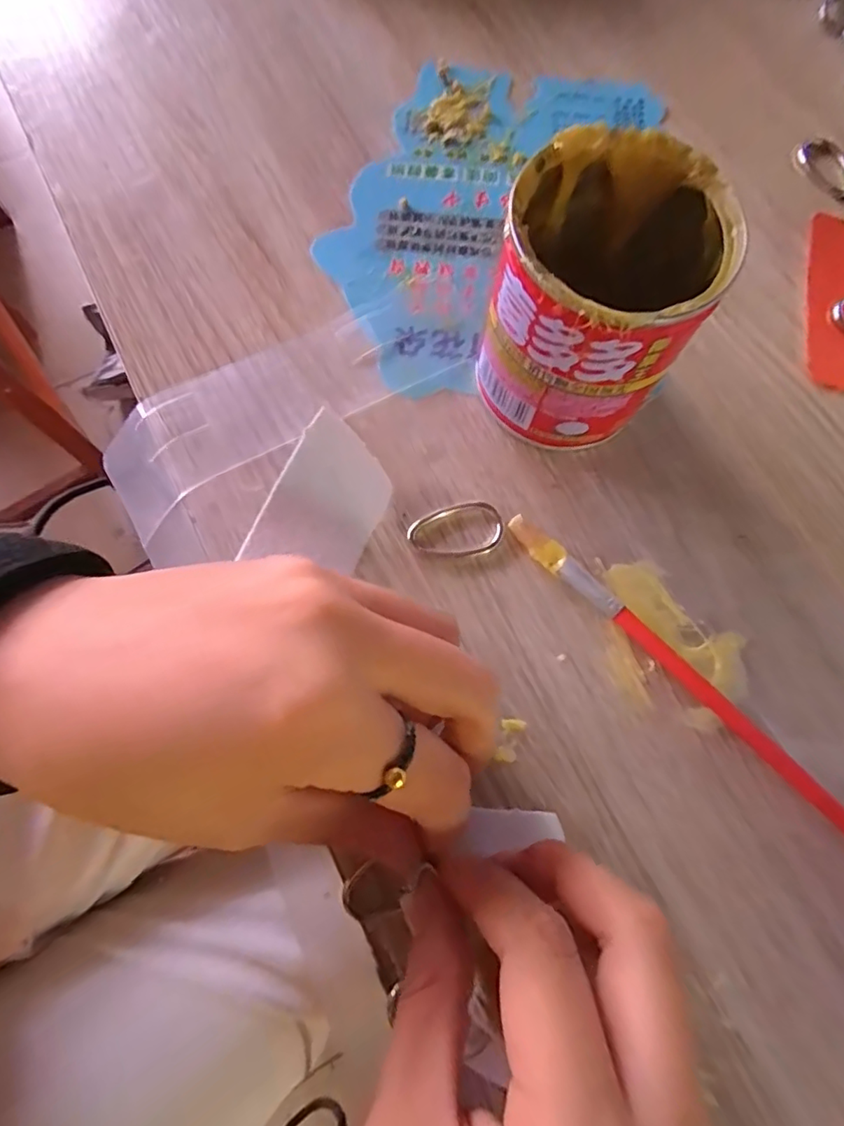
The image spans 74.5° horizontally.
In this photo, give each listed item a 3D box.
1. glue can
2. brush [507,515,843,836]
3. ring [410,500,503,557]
[{"bbox_3d":[0.051,-0.080,0.174,0.058,0.074,0.063,1,74,-2],"label":"glue can"},{"bbox_3d":[0.100,0.054,0.172,0.009,0.012,0.194,-42,80,-12],"label":"brush"},{"bbox_3d":[0.012,-0.010,0.189,0.032,0.005,0.019,-18,76,-7],"label":"ring"}]

